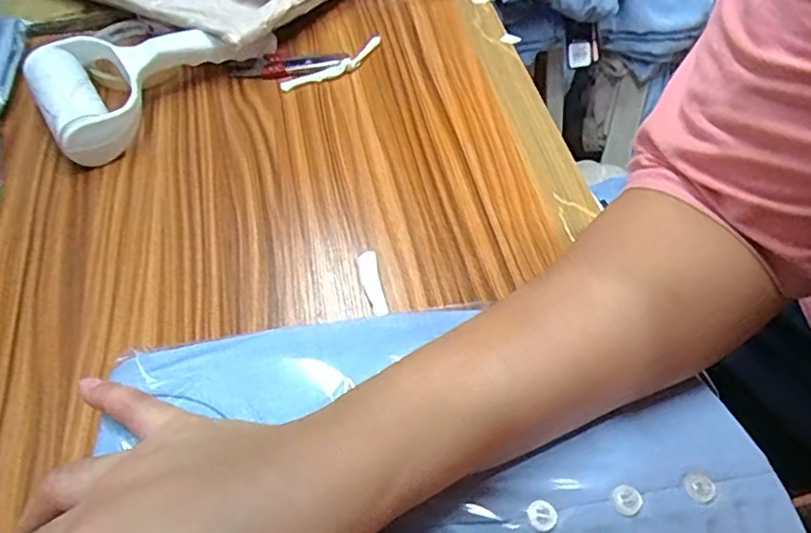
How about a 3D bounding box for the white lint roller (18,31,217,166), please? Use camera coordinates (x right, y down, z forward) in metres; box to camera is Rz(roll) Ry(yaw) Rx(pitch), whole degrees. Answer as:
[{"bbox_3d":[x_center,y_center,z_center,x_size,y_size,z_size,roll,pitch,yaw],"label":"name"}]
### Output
[{"bbox_3d":[-0.212,-0.144,0.457,0.136,0.047,0.112,-31,58,-19],"label":"white lint roller"}]

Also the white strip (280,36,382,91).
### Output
[{"bbox_3d":[-0.058,-0.171,0.495,0.101,0.008,0.023,-35,56,-20],"label":"white strip"}]

